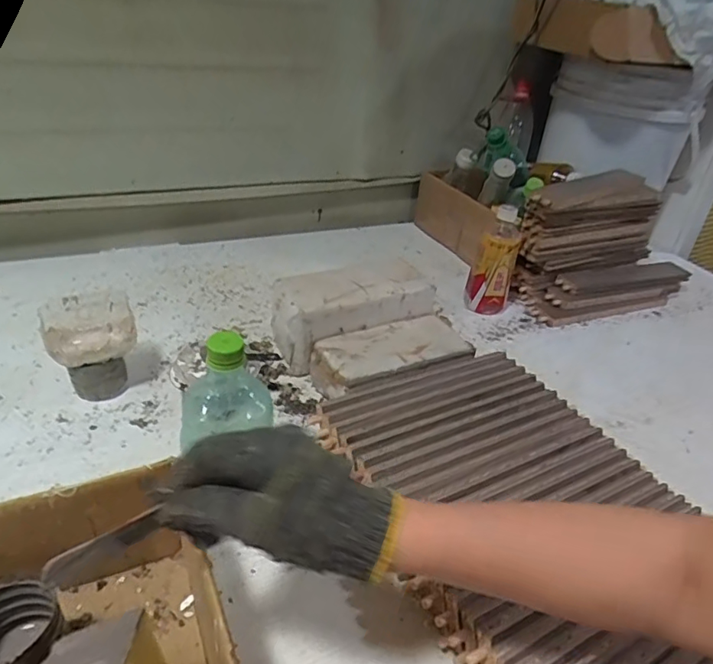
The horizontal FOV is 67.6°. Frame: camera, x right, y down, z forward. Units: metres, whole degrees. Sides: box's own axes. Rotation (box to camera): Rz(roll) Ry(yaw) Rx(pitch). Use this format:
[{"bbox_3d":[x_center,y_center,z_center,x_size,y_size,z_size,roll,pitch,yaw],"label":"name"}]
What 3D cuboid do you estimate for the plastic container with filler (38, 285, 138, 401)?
[{"bbox_3d":[-0.324,0.018,0.657,0.099,0.106,0.091,-11,38,-25],"label":"plastic container with filler"}]

